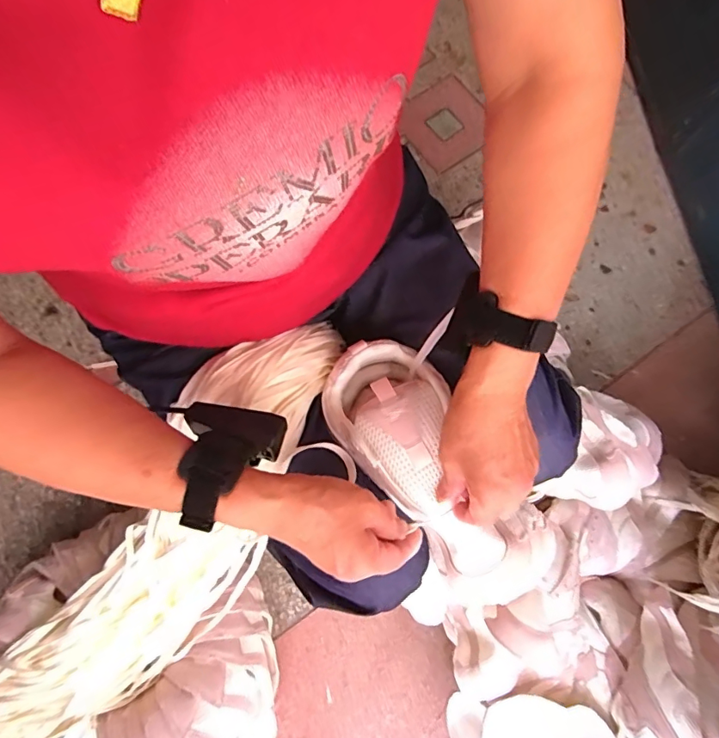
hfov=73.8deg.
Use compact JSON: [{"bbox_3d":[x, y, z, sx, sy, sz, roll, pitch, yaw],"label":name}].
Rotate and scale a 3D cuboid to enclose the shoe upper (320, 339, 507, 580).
[{"bbox_3d":[0.048,0.075,0.418,0.106,0.061,0.211,-26,78,-6],"label":"shoe upper"}]

